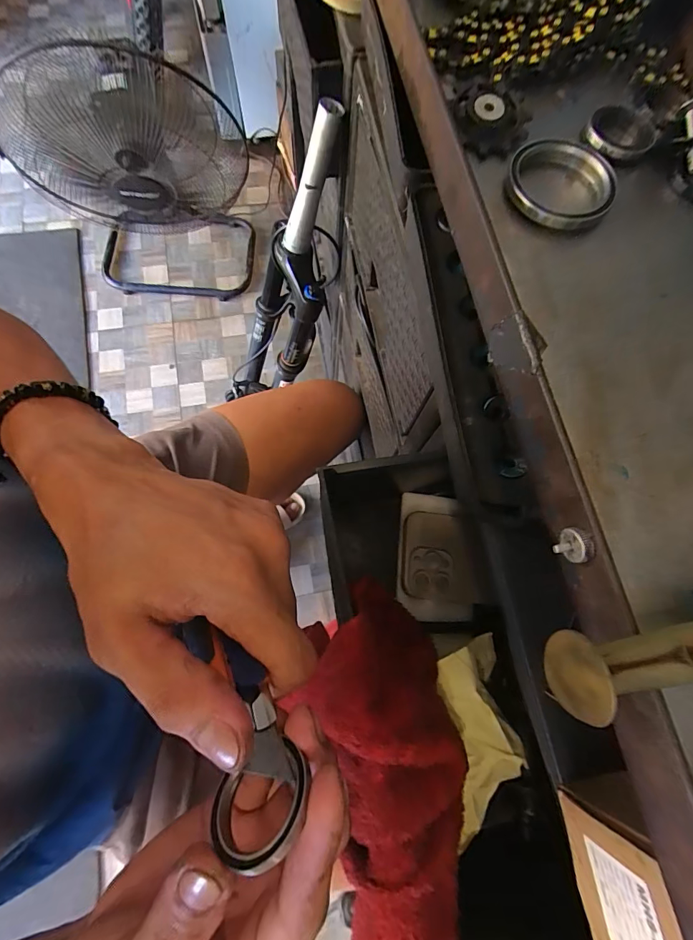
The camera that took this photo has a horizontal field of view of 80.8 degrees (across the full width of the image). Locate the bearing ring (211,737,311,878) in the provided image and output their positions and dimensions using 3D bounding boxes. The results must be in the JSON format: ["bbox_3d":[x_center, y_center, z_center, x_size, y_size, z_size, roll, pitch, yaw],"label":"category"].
[{"bbox_3d":[-0.030,0.121,0.146,0.035,0.032,0.004,-30,121,-9],"label":"bearing ring"}]

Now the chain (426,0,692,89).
[{"bbox_3d":[0.112,-0.245,0.222,0.137,0.017,0.082,-3,73,-3],"label":"chain"}]

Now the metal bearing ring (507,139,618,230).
[{"bbox_3d":[0.101,-0.134,0.191,0.048,0.012,0.039,17,74,1],"label":"metal bearing ring"}]

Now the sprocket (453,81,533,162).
[{"bbox_3d":[0.072,-0.175,0.203,0.038,0.012,0.041,17,74,1],"label":"sprocket"}]

